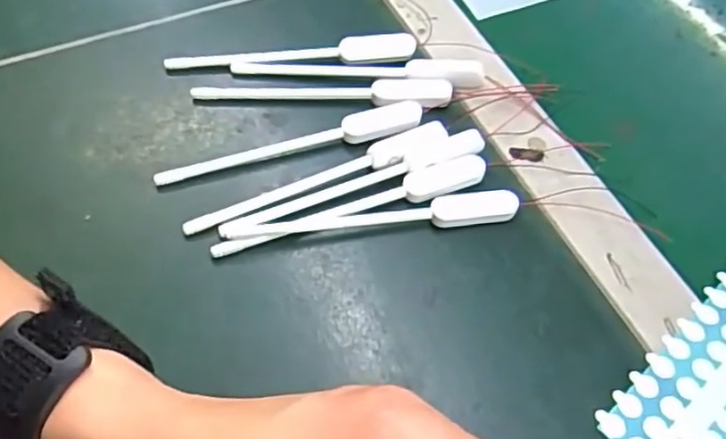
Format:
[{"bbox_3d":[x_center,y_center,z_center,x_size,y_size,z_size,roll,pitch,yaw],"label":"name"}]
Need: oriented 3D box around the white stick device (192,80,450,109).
[{"bbox_3d":[-0.022,-0.071,0.366,0.144,0.008,0.018,1,58,-4],"label":"white stick device"}]

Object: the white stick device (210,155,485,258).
[{"bbox_3d":[-0.005,-0.008,0.329,0.144,0.009,0.018,-14,60,-13],"label":"white stick device"}]

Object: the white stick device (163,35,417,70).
[{"bbox_3d":[-0.041,-0.096,0.379,0.143,0.013,0.016,-2,58,-6],"label":"white stick device"}]

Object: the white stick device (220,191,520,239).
[{"bbox_3d":[0.005,-0.002,0.327,0.147,0.010,0.015,-3,58,-7],"label":"white stick device"}]

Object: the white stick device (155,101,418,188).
[{"bbox_3d":[-0.038,-0.042,0.348,0.143,0.010,0.022,-10,59,-11],"label":"white stick device"}]

